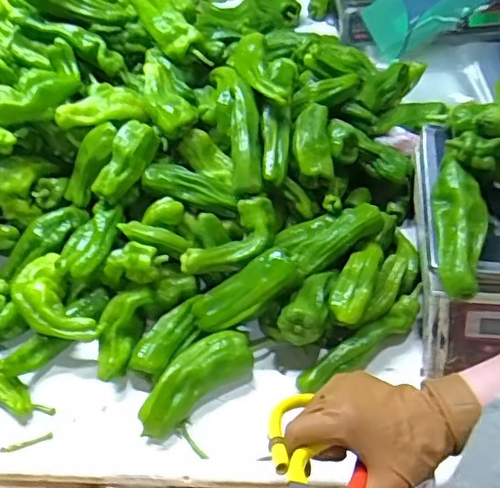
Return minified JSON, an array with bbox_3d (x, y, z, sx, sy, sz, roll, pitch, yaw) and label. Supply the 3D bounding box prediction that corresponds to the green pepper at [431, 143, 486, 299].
[{"bbox_3d":[0.217,-0.021,0.576,0.051,0.038,0.159,3,67,7],"label":"green pepper"}]

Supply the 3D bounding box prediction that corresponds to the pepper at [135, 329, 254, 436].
[{"bbox_3d":[-0.061,0.145,0.600,0.135,0.043,0.053,-32,54,-21],"label":"pepper"}]

